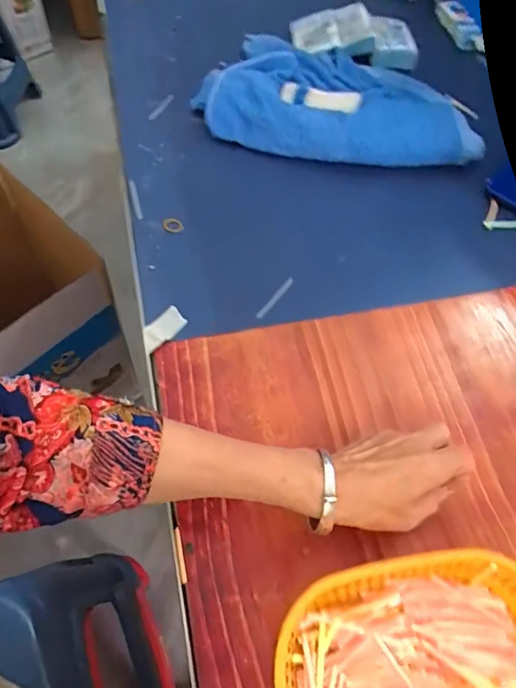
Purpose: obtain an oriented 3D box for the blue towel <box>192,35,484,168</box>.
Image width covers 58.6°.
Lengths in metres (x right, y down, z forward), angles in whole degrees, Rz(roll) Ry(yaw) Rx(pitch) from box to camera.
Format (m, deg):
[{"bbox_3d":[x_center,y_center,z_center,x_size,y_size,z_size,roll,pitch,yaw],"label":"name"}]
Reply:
[{"bbox_3d":[0.109,-0.361,0.647,0.380,0.053,0.246,5,59,-2],"label":"blue towel"}]

